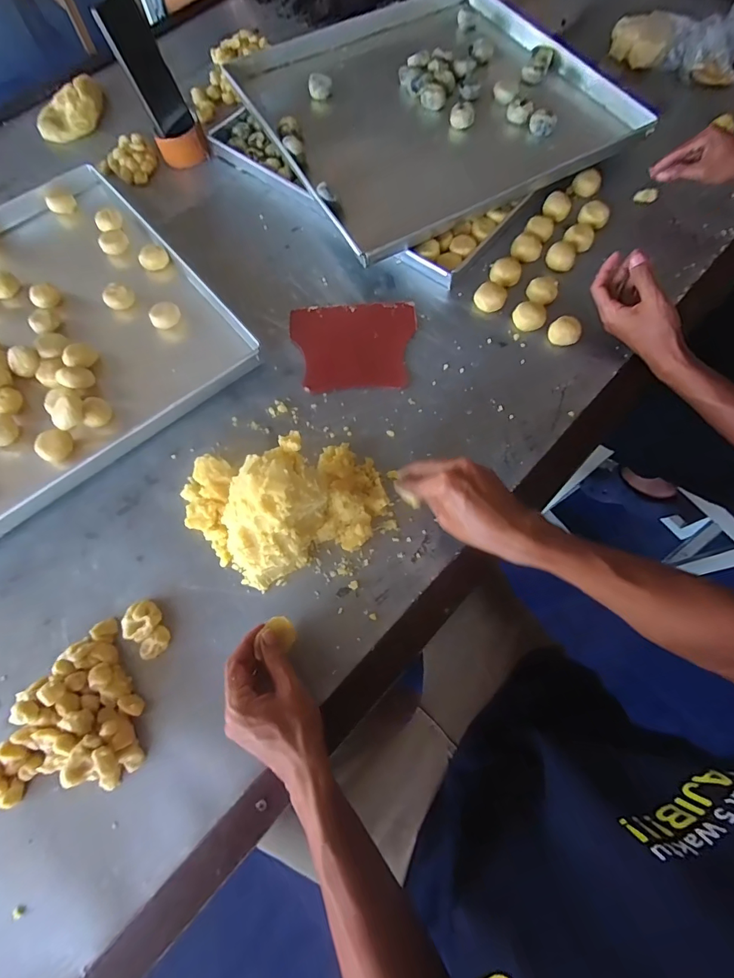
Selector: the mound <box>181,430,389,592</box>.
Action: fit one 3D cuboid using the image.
[{"bbox_3d":[-0.095,0.011,0.459,0.226,0.107,0.152,-9,68,-3],"label":"mound"}]

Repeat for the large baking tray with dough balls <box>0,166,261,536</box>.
[{"bbox_3d":[-0.486,-0.202,0.594,0.506,0.037,0.515,-37,72,-13],"label":"large baking tray with dough balls"}]

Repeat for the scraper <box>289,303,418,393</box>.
[{"bbox_3d":[-0.018,-0.196,0.590,0.167,0.004,0.132,-2,73,2],"label":"scraper"}]

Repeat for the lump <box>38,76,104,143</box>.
[{"bbox_3d":[-0.519,-0.669,0.767,0.137,0.045,0.080,-36,72,-13],"label":"lump"}]

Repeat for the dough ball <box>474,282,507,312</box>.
[{"bbox_3d":[0.172,-0.267,0.606,0.042,0.022,0.037,17,69,8],"label":"dough ball"}]

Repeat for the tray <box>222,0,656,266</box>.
[{"bbox_3d":[0.099,-0.639,0.725,0.534,0.056,0.536,-25,70,-9],"label":"tray"}]

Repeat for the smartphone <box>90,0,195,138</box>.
[{"bbox_3d":[-0.331,-0.636,0.659,0.014,0.157,0.073,23,68,27],"label":"smartphone"}]

